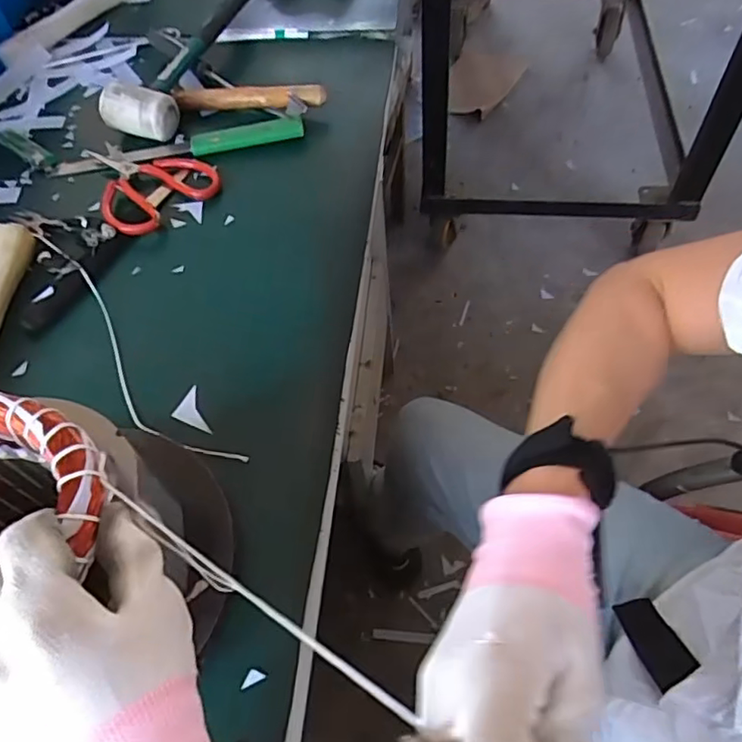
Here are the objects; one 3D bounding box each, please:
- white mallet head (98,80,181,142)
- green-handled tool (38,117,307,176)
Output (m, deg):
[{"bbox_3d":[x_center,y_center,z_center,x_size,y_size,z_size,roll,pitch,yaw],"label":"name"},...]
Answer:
[{"bbox_3d":[-0.244,-0.276,0.626,0.081,0.047,0.045,7,58,8],"label":"white mallet head"},{"bbox_3d":[-0.208,-0.237,0.619,0.271,0.017,0.027,-9,59,-3],"label":"green-handled tool"}]

